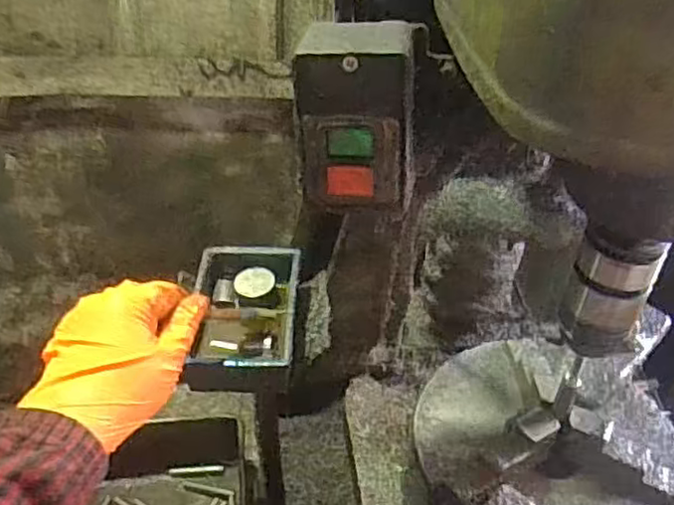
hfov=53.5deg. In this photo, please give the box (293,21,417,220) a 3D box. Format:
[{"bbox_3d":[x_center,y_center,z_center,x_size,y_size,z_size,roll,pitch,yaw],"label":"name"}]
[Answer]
[{"bbox_3d":[0.010,-0.066,0.336,0.063,0.086,0.044,2,40,-2],"label":"box"}]

